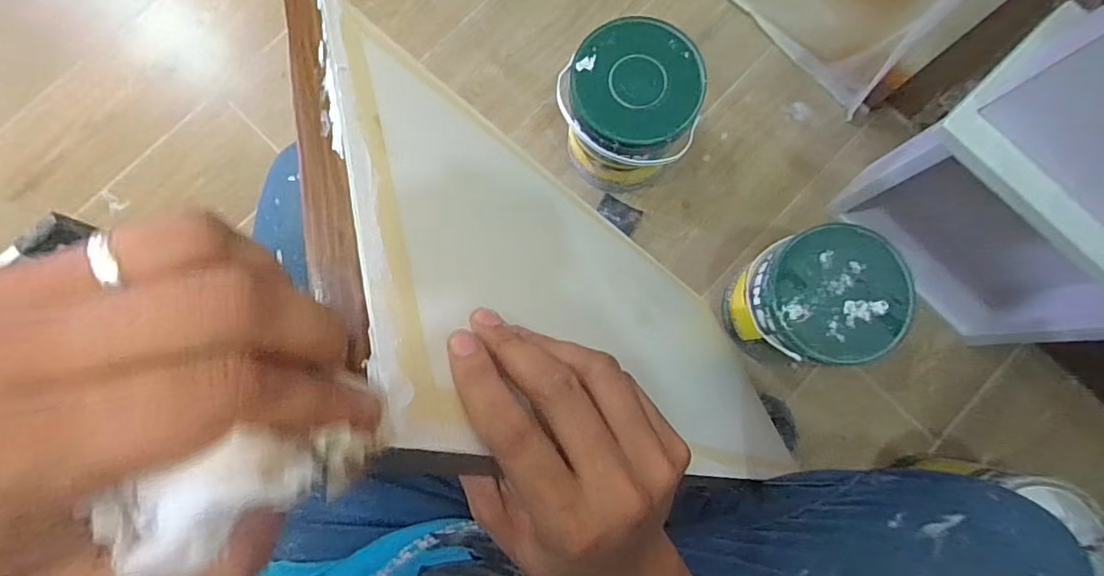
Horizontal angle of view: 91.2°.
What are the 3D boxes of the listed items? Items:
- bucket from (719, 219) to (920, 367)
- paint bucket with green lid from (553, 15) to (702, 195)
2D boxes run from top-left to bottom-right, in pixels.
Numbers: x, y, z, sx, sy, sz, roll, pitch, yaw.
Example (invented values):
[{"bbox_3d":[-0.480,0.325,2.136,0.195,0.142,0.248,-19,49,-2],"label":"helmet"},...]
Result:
[{"bbox_3d":[0.338,0.018,0.718,0.160,0.183,0.156,0,83,-1],"label":"bucket"},{"bbox_3d":[0.101,-0.246,0.778,0.173,0.204,0.162,0,82,0],"label":"paint bucket with green lid"}]

